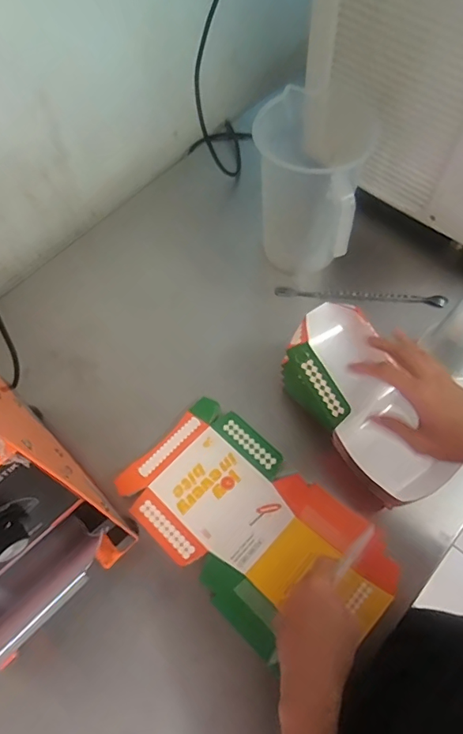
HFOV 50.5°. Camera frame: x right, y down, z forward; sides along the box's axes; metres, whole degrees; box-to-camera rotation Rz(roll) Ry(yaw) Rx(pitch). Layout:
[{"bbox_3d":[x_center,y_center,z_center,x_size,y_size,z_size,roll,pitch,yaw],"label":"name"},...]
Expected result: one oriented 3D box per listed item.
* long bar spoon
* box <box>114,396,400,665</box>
[{"bbox_3d":[0.193,-0.106,0.739,0.251,0.021,0.019,3,64,3],"label":"long bar spoon"},{"bbox_3d":[0.026,0.185,0.571,0.316,0.032,0.175,39,71,19],"label":"box"}]

